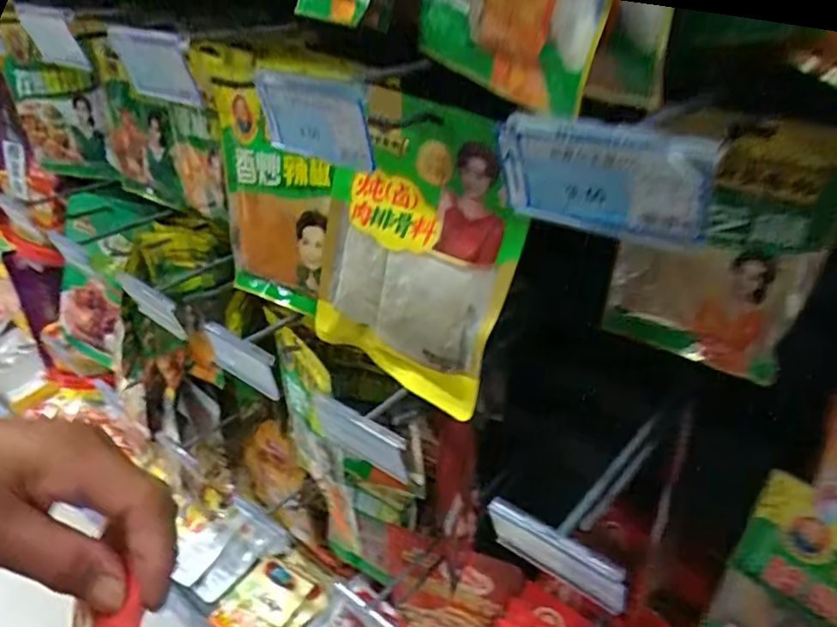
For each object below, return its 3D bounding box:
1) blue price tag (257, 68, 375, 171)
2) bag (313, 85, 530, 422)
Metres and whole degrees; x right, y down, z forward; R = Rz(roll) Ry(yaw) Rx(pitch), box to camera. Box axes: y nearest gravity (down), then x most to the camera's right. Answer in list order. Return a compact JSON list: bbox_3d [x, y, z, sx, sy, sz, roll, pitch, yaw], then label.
[{"bbox_3d":[-0.054,-0.102,0.332,0.088,0.047,0.008,22,50,37],"label":"blue price tag"},{"bbox_3d":[-0.007,-0.043,0.442,0.152,0.201,0.046,26,26,26],"label":"bag"}]

